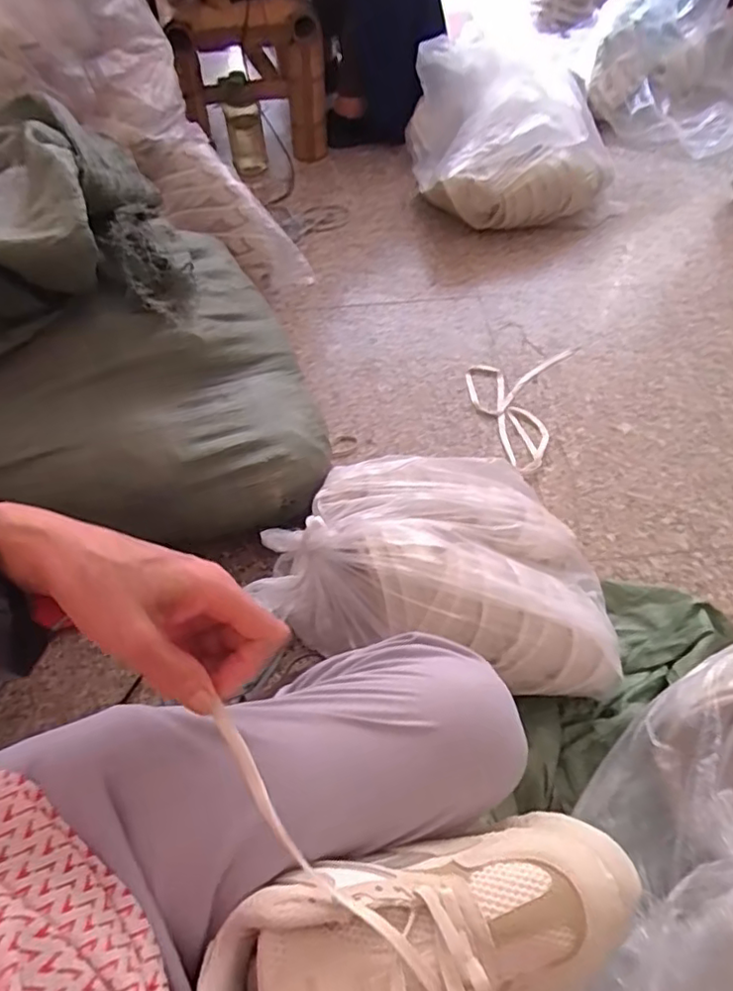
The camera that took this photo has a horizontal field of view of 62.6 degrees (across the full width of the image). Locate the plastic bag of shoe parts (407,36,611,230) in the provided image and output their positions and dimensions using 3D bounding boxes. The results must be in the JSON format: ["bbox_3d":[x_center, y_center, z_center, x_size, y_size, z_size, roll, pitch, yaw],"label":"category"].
[{"bbox_3d":[0.332,-0.805,1.350,0.437,0.248,0.355,-4,58,-2],"label":"plastic bag of shoe parts"}]

